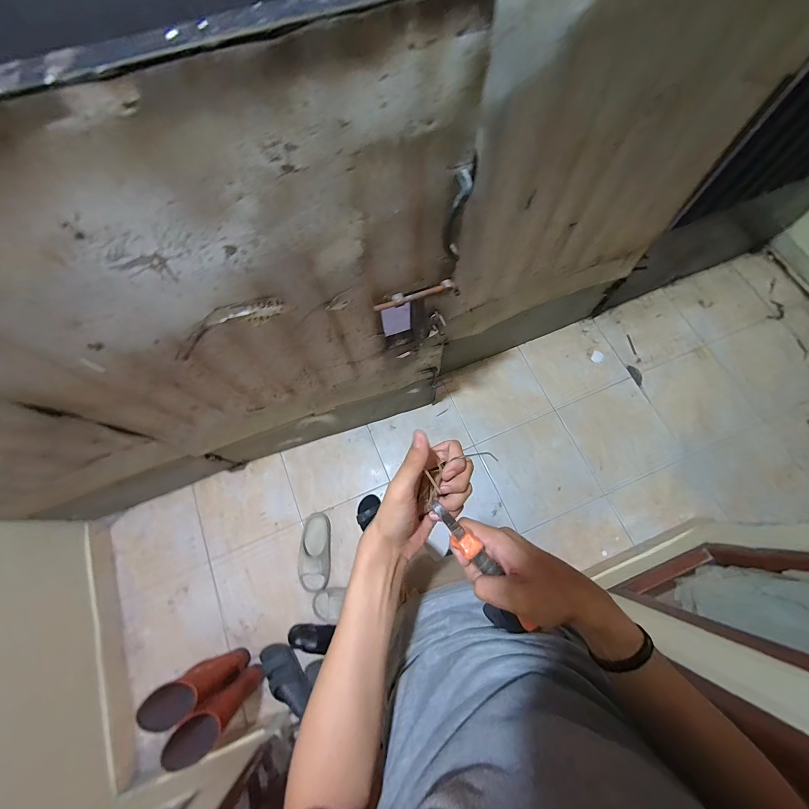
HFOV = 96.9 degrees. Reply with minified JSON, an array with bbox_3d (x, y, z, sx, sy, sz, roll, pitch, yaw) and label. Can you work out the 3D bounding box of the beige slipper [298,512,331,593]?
[{"bbox_3d":[-0.365,0.600,1.472,0.144,0.066,0.295,-1,73,1],"label":"beige slipper"}]

